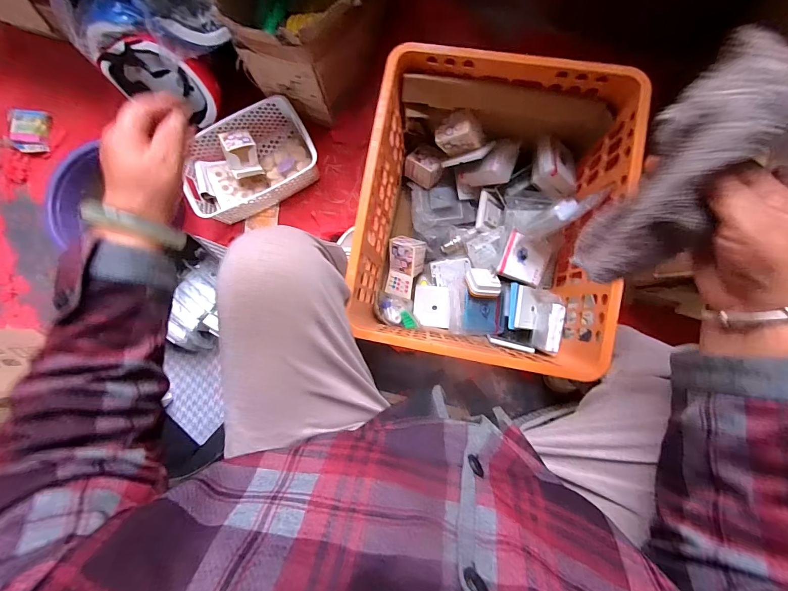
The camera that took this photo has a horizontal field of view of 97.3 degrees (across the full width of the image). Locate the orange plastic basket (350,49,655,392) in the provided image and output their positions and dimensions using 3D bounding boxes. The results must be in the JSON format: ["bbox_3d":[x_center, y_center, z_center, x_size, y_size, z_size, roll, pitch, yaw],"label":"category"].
[{"bbox_3d":[0.161,-0.139,0.644,0.393,0.251,0.448,9,87,5],"label":"orange plastic basket"}]

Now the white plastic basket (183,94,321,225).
[{"bbox_3d":[-0.335,-0.309,0.816,0.299,0.093,0.208,-30,85,2],"label":"white plastic basket"}]

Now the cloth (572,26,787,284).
[{"bbox_3d":[0.215,-0.080,0.269,0.064,0.189,0.063,26,45,6],"label":"cloth"}]

